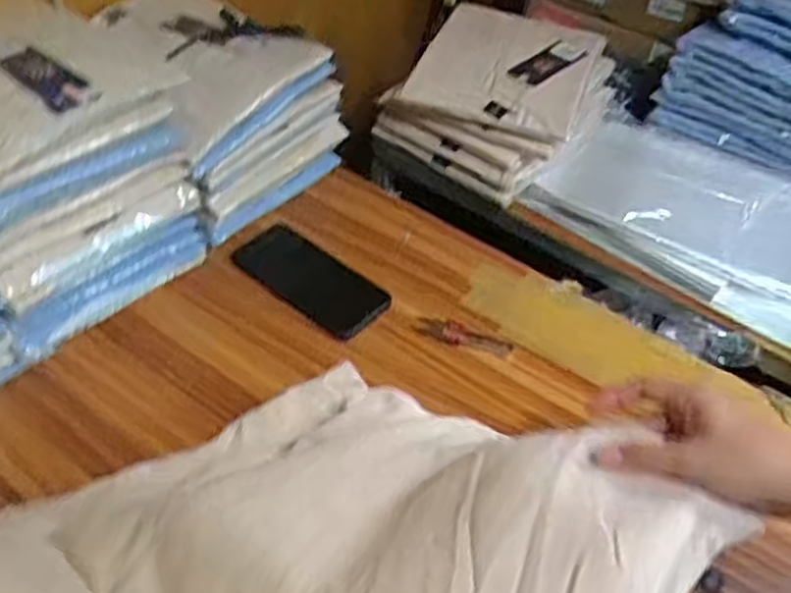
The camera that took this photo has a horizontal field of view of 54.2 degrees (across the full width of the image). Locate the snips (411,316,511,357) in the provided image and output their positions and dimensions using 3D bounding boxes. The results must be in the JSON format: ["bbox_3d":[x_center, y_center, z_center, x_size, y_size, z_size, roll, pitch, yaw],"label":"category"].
[{"bbox_3d":[0.071,0.040,0.798,0.099,0.004,0.029,15,46,8],"label":"snips"}]

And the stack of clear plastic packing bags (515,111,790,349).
[{"bbox_3d":[0.390,-0.100,0.939,0.413,0.064,0.249,27,49,18],"label":"stack of clear plastic packing bags"}]

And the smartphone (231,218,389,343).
[{"bbox_3d":[-0.092,-0.022,0.831,0.168,0.013,0.086,35,52,24],"label":"smartphone"}]

